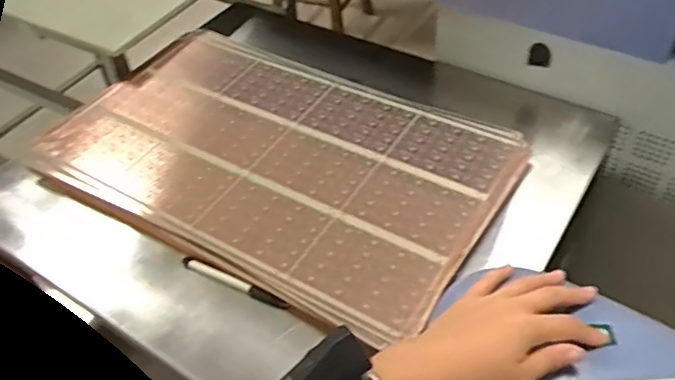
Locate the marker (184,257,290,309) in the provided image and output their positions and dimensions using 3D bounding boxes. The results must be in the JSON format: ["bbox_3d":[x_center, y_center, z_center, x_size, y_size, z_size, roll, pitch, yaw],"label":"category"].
[{"bbox_3d":[-0.116,0.105,0.681,0.137,0.014,0.013,18,51,21],"label":"marker"}]

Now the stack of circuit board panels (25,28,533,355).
[{"bbox_3d":[-0.081,-0.052,0.809,0.584,0.033,0.376,22,53,24],"label":"stack of circuit board panels"}]

